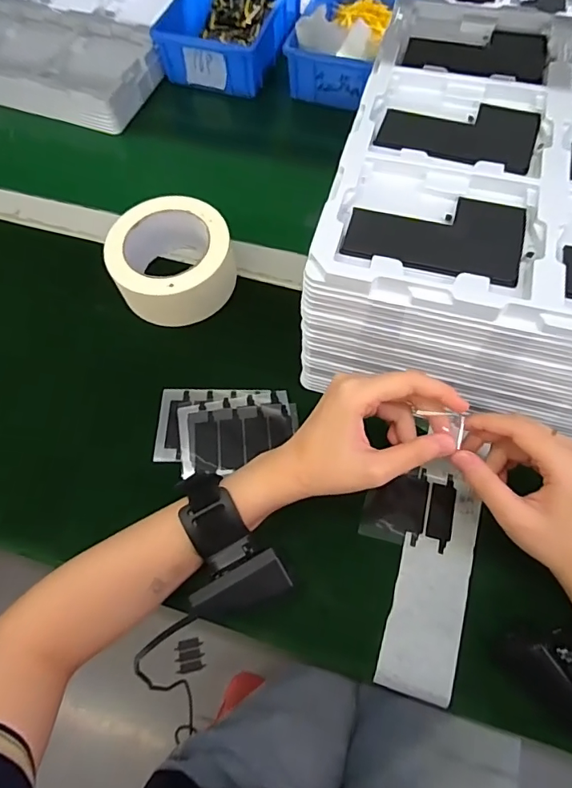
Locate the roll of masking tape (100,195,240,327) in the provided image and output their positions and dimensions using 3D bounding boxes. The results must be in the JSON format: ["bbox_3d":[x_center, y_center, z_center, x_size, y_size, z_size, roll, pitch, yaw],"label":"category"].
[{"bbox_3d":[-0.103,-0.124,0.438,0.106,0.049,0.101,-1,65,2],"label":"roll of masking tape"}]

